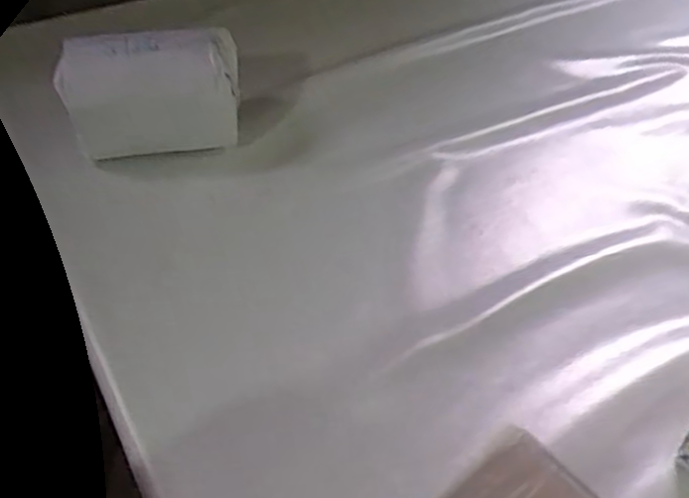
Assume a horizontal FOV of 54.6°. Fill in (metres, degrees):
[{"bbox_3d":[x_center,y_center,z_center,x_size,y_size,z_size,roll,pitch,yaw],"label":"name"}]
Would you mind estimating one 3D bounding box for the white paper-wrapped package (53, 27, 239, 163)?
[{"bbox_3d":[-0.212,-0.174,0.741,0.187,0.103,0.088,-10,46,-9],"label":"white paper-wrapped package"}]

